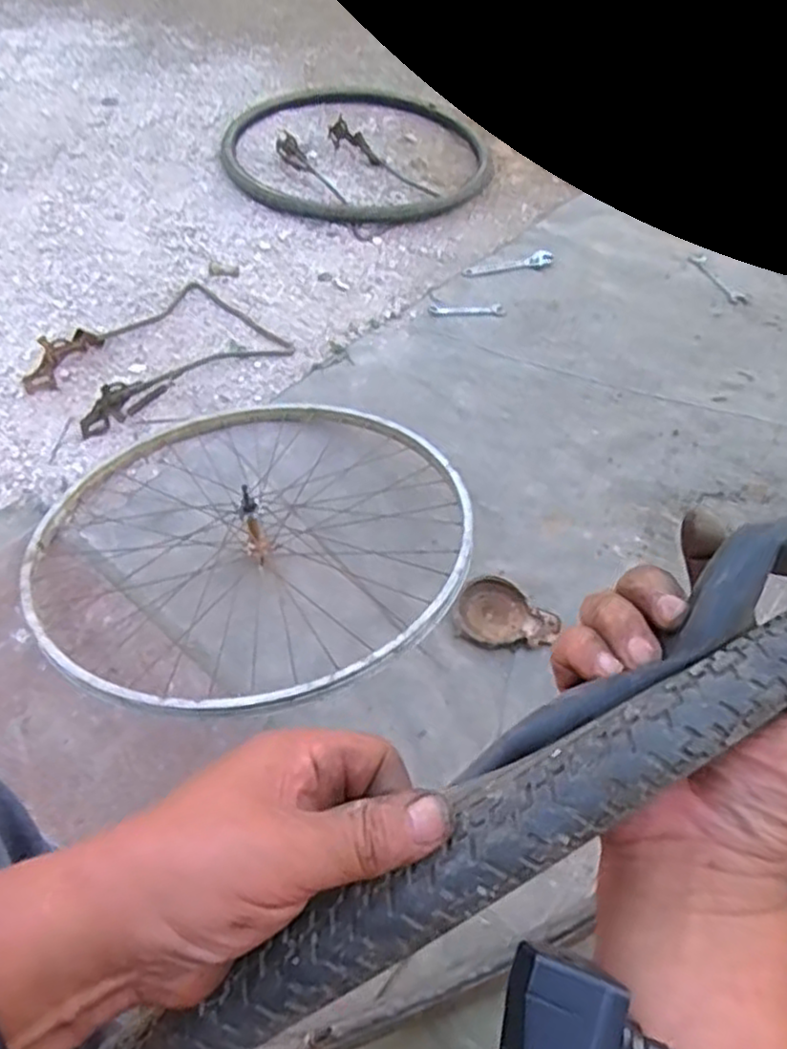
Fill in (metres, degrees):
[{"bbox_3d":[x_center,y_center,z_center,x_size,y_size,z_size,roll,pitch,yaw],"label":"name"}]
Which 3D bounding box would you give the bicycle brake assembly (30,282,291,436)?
[{"bbox_3d":[-0.406,-0.293,1.290,0.249,0.070,0.391,36,62,18],"label":"bicycle brake assembly"}]

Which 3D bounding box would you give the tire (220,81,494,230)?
[{"bbox_3d":[-0.085,-0.856,1.680,0.586,0.039,0.582,2,57,-3],"label":"tire"}]

